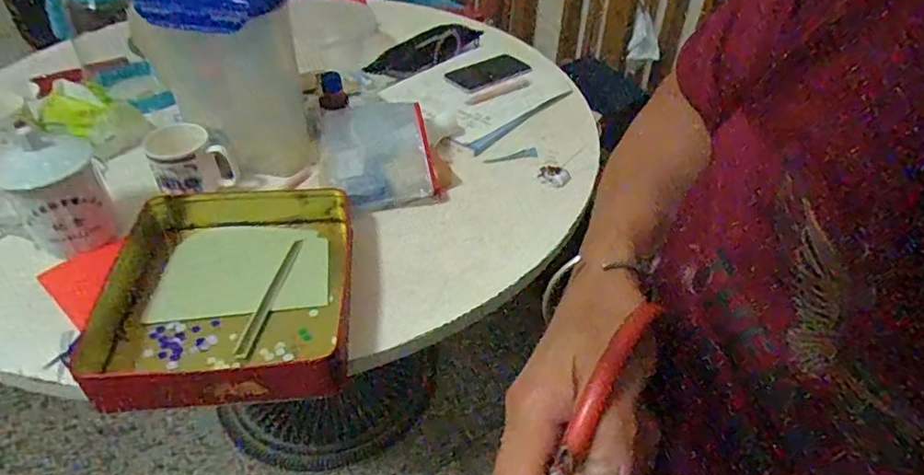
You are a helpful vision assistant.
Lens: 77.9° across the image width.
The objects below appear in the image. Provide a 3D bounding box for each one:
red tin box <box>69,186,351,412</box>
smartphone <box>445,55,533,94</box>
[{"bbox_3d":[-0.261,0.062,0.638,0.270,0.068,0.287,-4,42,-7],"label":"red tin box"},{"bbox_3d":[0.049,-0.317,1.097,0.184,0.009,0.096,-29,50,-30],"label":"smartphone"}]

